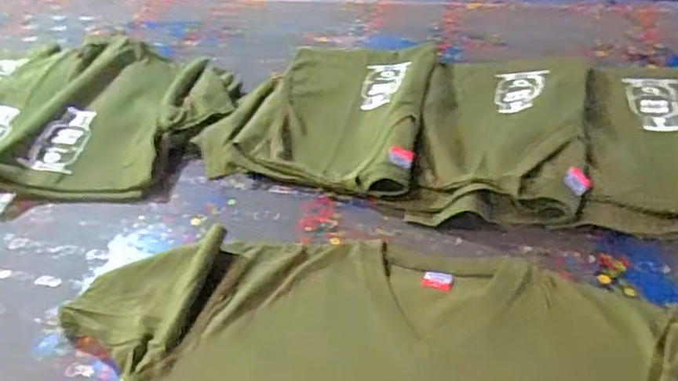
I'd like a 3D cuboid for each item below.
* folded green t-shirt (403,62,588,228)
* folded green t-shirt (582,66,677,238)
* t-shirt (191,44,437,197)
[{"bbox_3d":[0.224,-0.093,0.840,0.220,0.058,0.371,7,46,17],"label":"folded green t-shirt"},{"bbox_3d":[0.431,-0.079,0.818,0.187,0.031,0.389,7,46,17],"label":"folded green t-shirt"},{"bbox_3d":[-0.012,-0.133,0.926,0.309,0.045,0.354,7,46,17],"label":"t-shirt"}]

